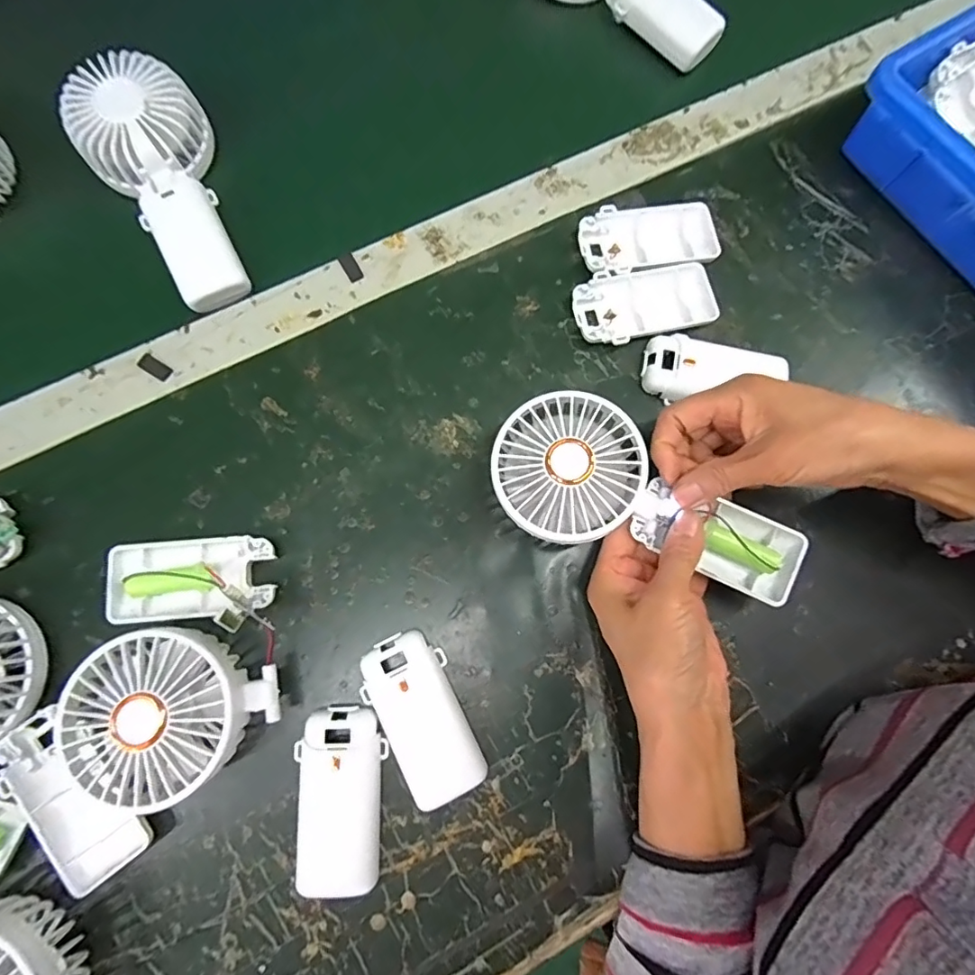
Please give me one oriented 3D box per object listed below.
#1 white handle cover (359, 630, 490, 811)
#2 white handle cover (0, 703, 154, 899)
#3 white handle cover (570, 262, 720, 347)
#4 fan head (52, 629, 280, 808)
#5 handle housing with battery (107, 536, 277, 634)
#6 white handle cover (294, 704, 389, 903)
[{"bbox_3d":[-0.038,0.132,0.303,0.046,0.016,0.093,-27,81,-7],"label":"white handle cover"},{"bbox_3d":[-0.227,0.169,0.288,0.039,0.019,0.094,-40,83,-8],"label":"white handle cover"},{"bbox_3d":[0.107,-0.124,0.362,0.095,0.015,0.050,-17,80,-5],"label":"white handle cover"},{"bbox_3d":[-0.167,0.121,0.287,0.105,0.045,0.085,-13,80,-4],"label":"fan head"},{"bbox_3d":[-0.174,0.056,0.315,0.093,0.016,0.048,-3,79,-2],"label":"handle housing with battery"},{"bbox_3d":[-0.082,0.174,0.294,0.048,0.019,0.095,-4,80,-3],"label":"white handle cover"}]

